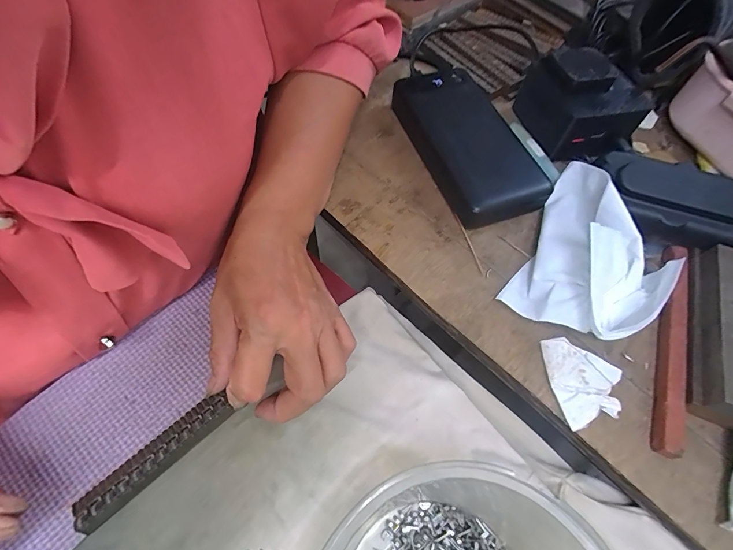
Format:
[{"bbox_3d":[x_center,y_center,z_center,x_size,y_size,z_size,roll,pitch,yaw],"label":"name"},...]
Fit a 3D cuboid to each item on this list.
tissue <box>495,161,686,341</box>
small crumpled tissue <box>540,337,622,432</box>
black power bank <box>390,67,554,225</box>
[{"bbox_3d":[0.158,-0.016,0.253,0.084,0.041,0.128,29,66,13],"label":"tissue"},{"bbox_3d":[0.134,0.063,0.230,0.041,0.008,0.052,-13,64,-8],"label":"small crumpled tissue"},{"bbox_3d":[0.082,-0.115,0.309,0.077,0.025,0.156,-15,64,-9],"label":"black power bank"}]

